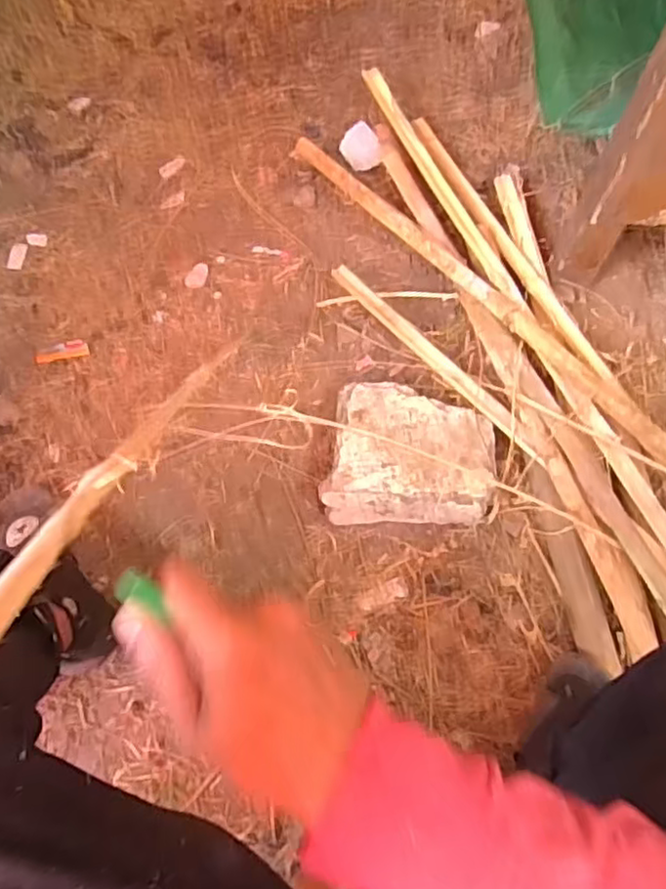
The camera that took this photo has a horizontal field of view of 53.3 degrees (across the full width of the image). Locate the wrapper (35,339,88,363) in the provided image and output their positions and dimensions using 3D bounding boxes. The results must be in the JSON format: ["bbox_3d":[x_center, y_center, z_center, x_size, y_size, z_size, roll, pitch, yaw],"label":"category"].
[{"bbox_3d":[-0.391,-0.133,0.954,0.073,0.014,0.024,-17,64,-5],"label":"wrapper"}]

